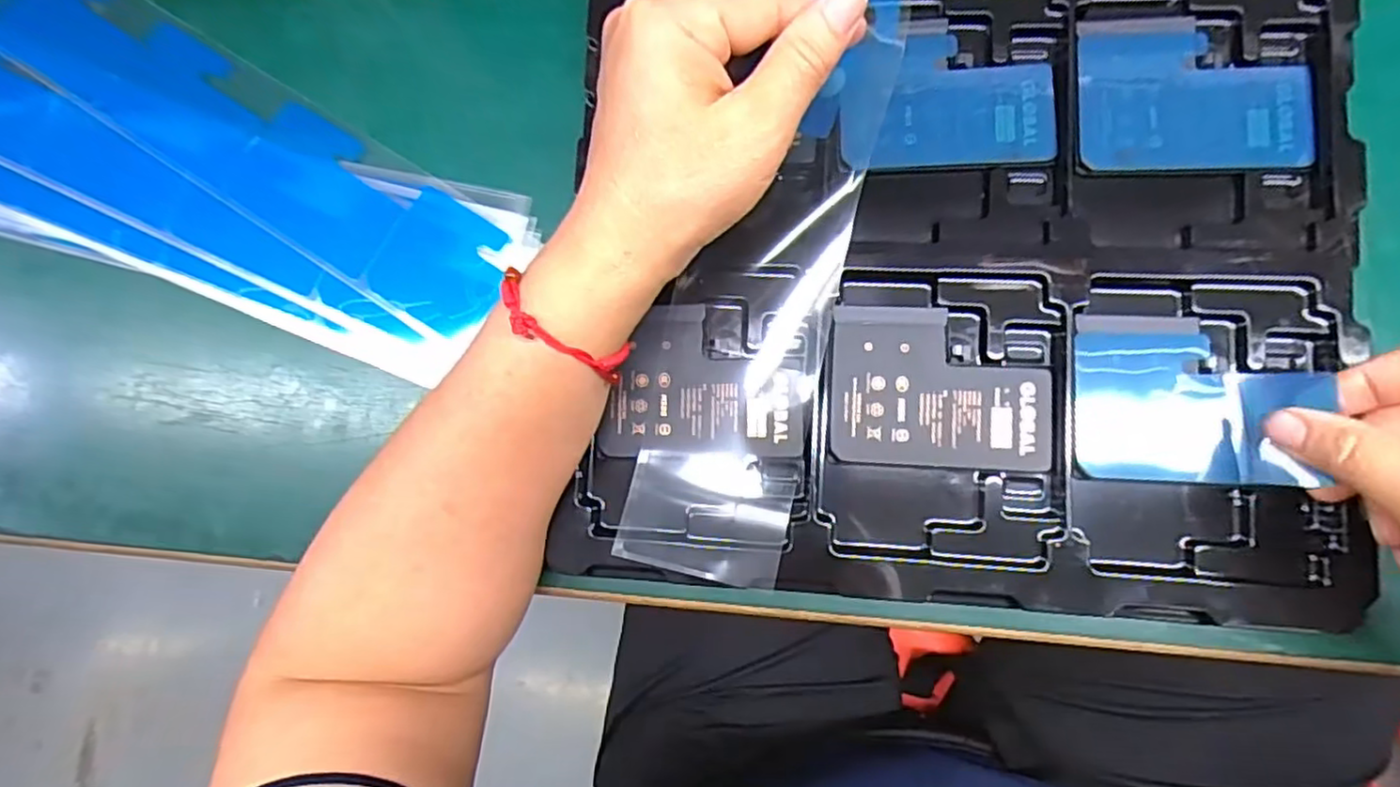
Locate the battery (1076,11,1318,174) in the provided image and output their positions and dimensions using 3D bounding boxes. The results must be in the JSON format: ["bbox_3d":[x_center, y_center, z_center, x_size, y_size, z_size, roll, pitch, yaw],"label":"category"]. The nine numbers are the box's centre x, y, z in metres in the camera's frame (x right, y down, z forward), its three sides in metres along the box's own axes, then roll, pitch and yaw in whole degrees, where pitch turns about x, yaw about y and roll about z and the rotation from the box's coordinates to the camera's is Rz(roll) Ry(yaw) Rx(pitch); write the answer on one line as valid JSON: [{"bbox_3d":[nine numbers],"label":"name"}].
[{"bbox_3d":[0.206,-0.126,0.284,0.090,0.004,0.067,3,83,6],"label":"battery"}]

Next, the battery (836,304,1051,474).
[{"bbox_3d":[0.100,-0.003,0.284,0.088,0.005,0.065,3,83,6],"label":"battery"}]

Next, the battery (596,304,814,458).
[{"bbox_3d":[0.002,-0.005,0.293,0.087,0.007,0.064,0,83,5],"label":"battery"}]

